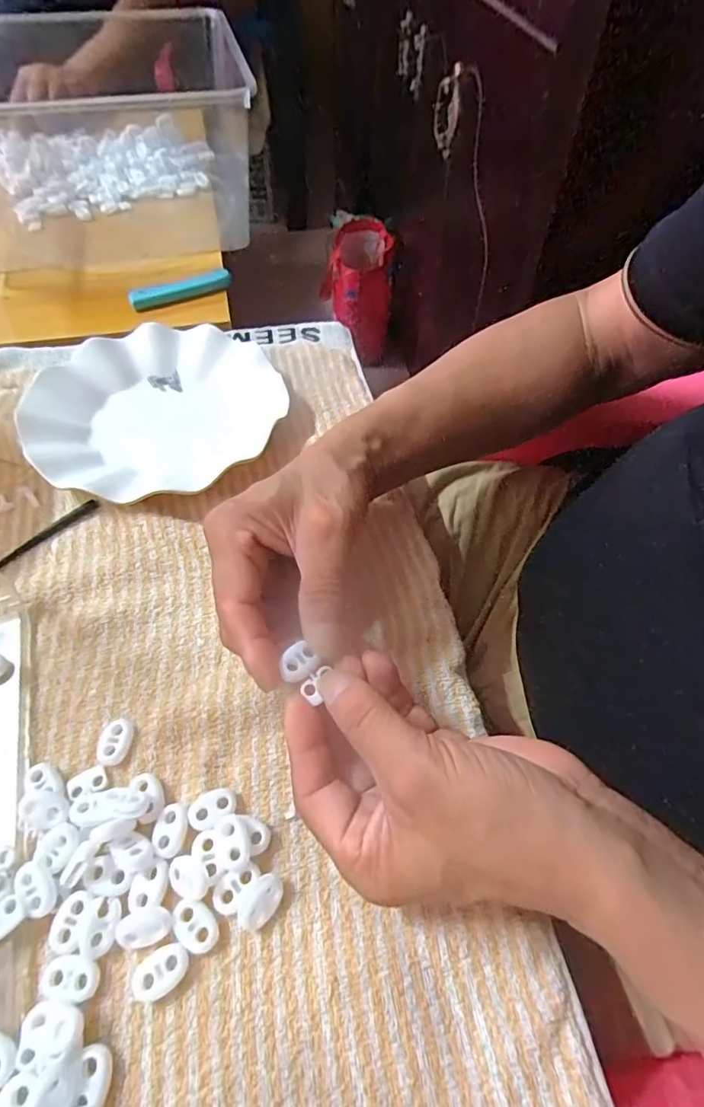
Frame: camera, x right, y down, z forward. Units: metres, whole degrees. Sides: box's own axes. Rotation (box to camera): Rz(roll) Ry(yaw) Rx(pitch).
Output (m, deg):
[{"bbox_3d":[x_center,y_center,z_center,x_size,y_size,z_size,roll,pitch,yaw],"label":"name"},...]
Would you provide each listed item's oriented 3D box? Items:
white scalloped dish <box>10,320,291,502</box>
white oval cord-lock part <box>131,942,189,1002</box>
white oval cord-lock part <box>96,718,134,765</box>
[{"bbox_3d":[-0.146,-0.112,0.404,0.178,0.025,0.162,1,54,-2],"label":"white scalloped dish"},{"bbox_3d":[-0.078,0.172,0.221,0.023,0.006,0.016,-22,58,-17],"label":"white oval cord-lock part"},{"bbox_3d":[-0.120,0.096,0.272,0.015,0.007,0.022,8,54,3],"label":"white oval cord-lock part"}]

